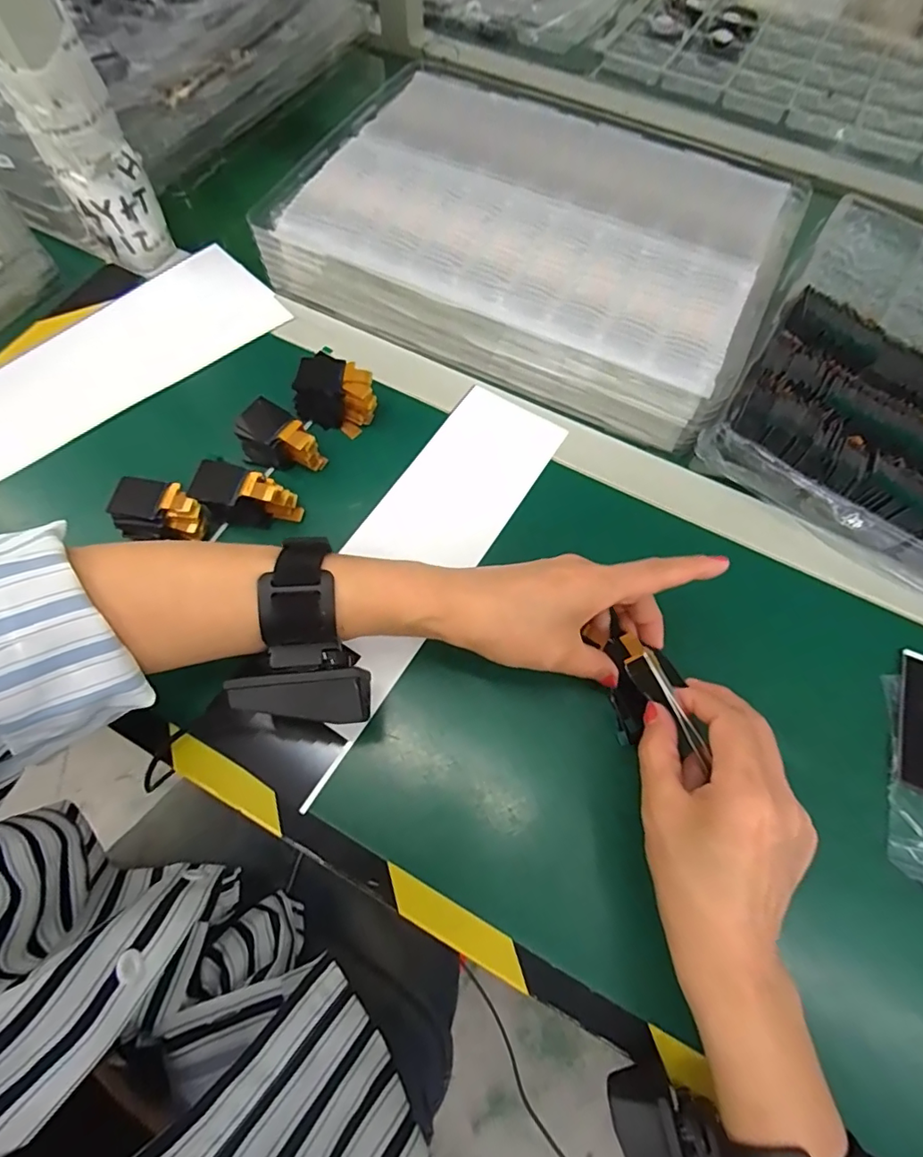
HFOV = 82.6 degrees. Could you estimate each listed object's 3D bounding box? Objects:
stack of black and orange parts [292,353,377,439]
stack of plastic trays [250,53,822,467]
[{"bbox_3d":[-0.092,-0.134,0.385,0.060,0.039,0.034,23,68,8],"label":"stack of black and orange parts"},{"bbox_3d":[0.061,-0.282,0.437,0.378,0.061,0.254,26,69,9],"label":"stack of plastic trays"}]

